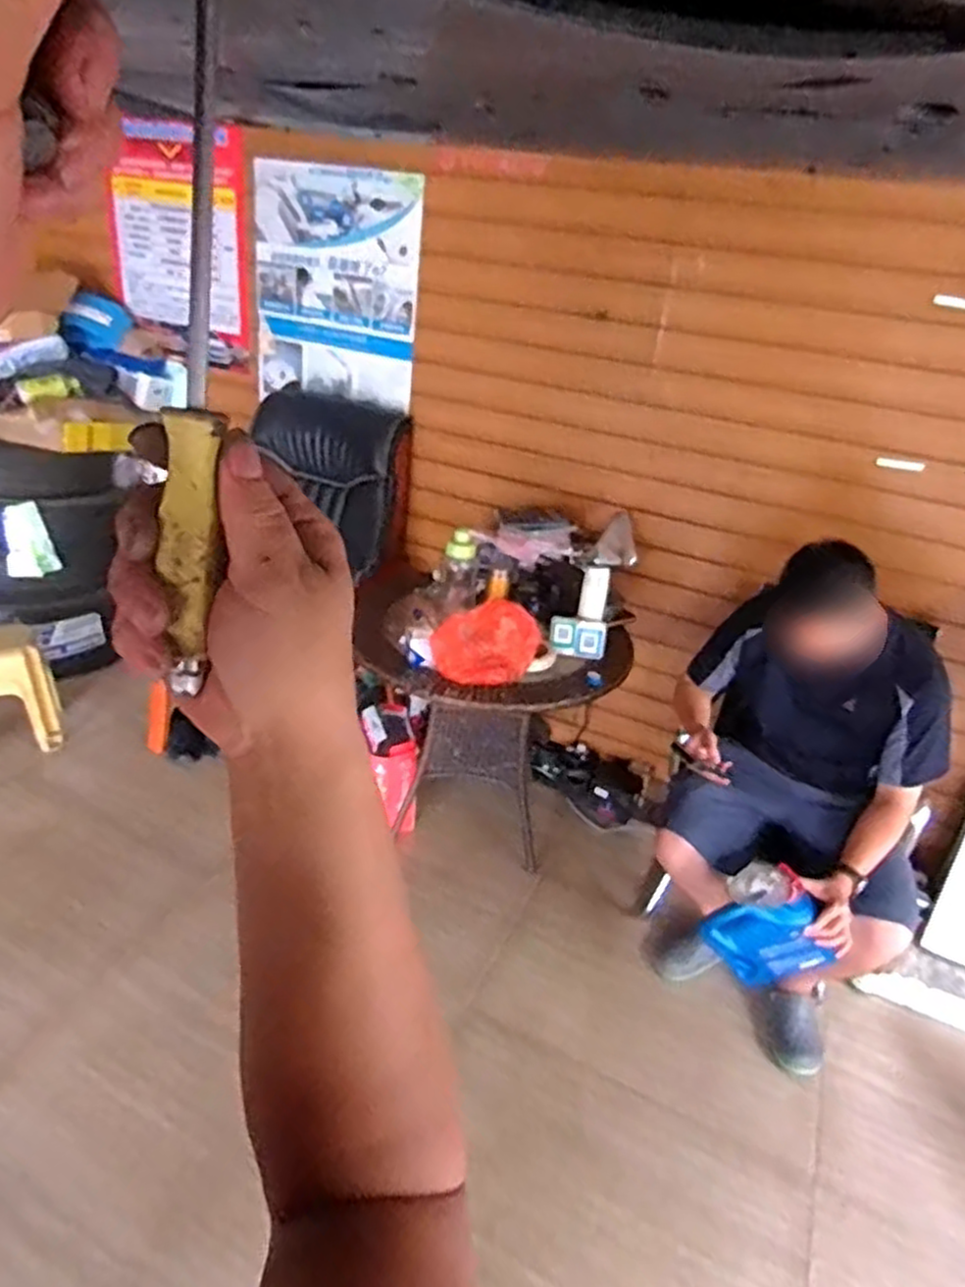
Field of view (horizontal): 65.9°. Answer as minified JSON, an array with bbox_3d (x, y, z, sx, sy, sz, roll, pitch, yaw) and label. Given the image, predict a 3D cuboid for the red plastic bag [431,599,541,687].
[{"bbox_3d":[0.010,-0.007,1.867,0.268,0.165,0.148,7,28,0],"label":"red plastic bag"}]

